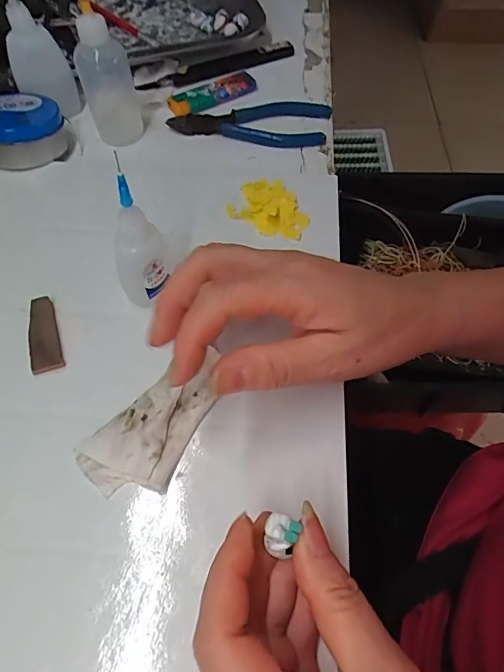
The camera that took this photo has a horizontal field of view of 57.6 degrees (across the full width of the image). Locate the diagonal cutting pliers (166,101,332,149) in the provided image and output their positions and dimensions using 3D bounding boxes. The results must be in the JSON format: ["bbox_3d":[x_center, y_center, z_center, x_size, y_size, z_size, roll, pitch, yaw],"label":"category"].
[{"bbox_3d":[-0.002,-0.177,0.376,0.129,0.011,0.045,5,60,3],"label":"diagonal cutting pliers"}]

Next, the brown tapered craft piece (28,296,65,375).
[{"bbox_3d":[-0.125,-0.001,0.273,0.016,0.006,0.050,-18,61,-11],"label":"brown tapered craft piece"}]

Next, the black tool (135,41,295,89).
[{"bbox_3d":[-0.031,-0.246,0.412,0.145,0.011,0.022,-16,62,-11],"label":"black tool"}]

